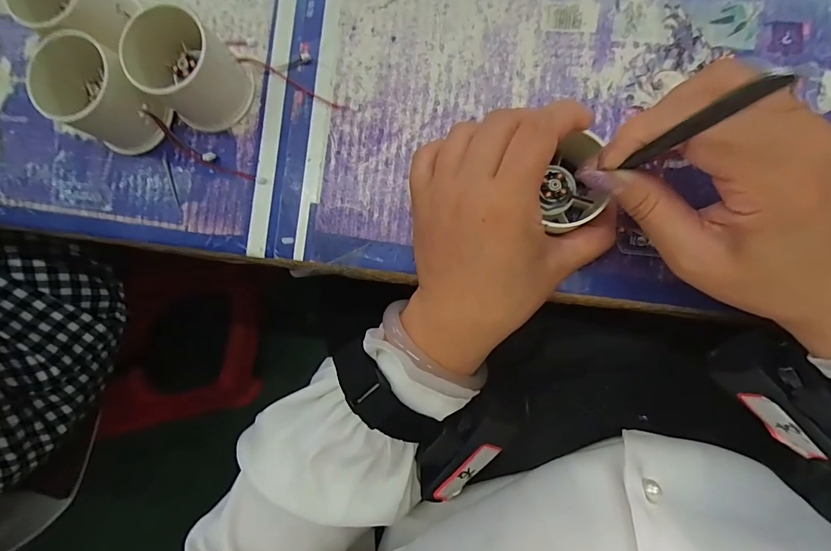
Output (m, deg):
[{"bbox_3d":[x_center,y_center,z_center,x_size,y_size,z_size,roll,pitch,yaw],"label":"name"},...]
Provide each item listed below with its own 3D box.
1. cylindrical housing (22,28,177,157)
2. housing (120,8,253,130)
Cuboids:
[{"bbox_3d":[-0.188,-0.107,0.262,0.052,0.054,0.050,0,89,6],"label":"cylindrical housing"},{"bbox_3d":[-0.138,-0.124,0.262,0.055,0.045,0.052,0,89,6],"label":"housing"}]

